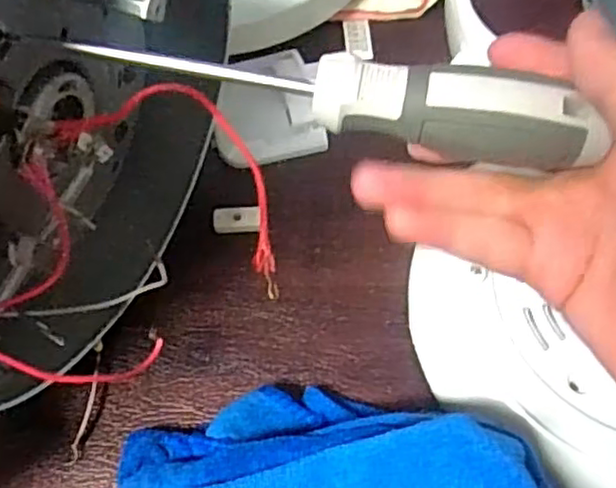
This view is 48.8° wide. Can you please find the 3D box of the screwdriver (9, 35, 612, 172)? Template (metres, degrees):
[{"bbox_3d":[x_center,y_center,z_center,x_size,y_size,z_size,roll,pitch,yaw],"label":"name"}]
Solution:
[{"bbox_3d":[0.011,-0.042,0.202,0.141,0.022,0.023,11,64,5],"label":"screwdriver"}]

